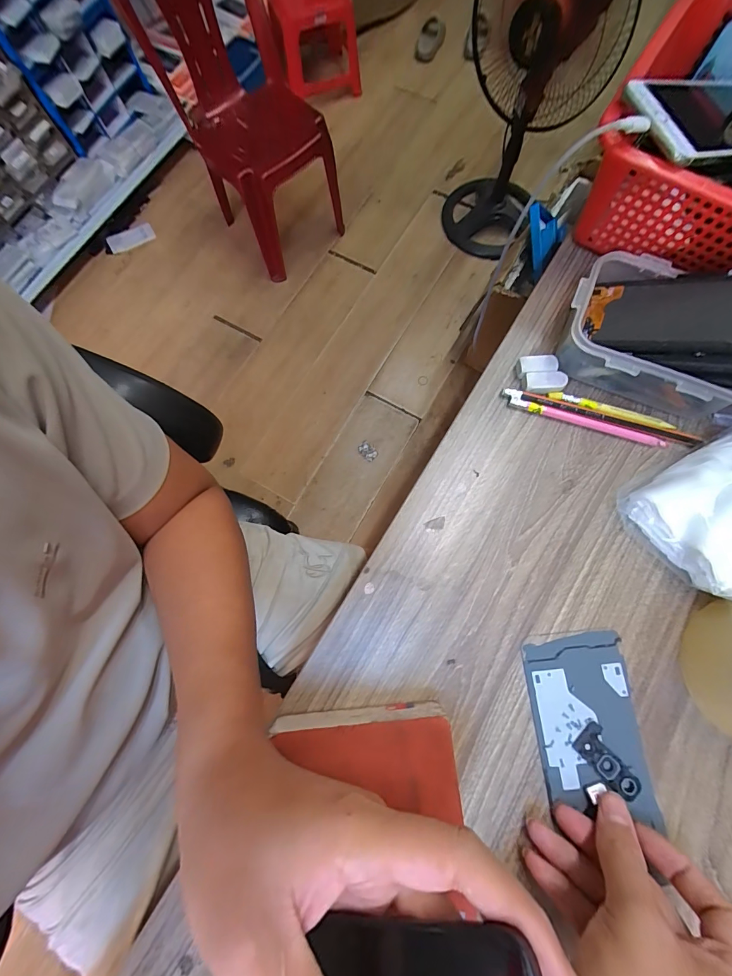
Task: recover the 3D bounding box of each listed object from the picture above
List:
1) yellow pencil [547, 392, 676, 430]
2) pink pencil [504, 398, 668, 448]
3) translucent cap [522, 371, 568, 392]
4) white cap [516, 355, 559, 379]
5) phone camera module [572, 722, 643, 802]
[{"bbox_3d":[0.202,-0.064,0.313,0.102,0.004,0.009,17,77,5],"label":"yellow pencil"},{"bbox_3d":[0.182,-0.055,0.314,0.126,0.006,0.009,17,77,5],"label":"pink pencil"},{"bbox_3d":[0.150,-0.089,0.315,0.035,0.010,0.016,0,76,1],"label":"translucent cap"},{"bbox_3d":[0.145,-0.103,0.321,0.033,0.008,0.017,-6,76,12],"label":"white cap"},{"bbox_3d":[0.165,0.186,0.256,0.023,0.004,0.047,-41,79,-9],"label":"phone camera module"}]

